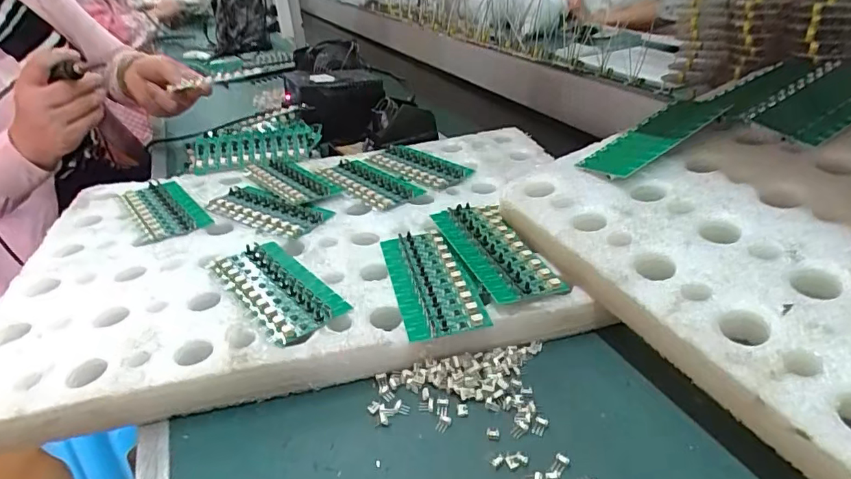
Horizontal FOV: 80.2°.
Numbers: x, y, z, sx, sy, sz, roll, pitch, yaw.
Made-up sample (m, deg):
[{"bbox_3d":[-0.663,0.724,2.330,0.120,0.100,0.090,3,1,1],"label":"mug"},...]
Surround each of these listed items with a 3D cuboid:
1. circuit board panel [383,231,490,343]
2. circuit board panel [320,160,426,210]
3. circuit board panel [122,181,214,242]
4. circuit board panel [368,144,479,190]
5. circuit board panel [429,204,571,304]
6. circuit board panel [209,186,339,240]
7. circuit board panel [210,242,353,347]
[{"bbox_3d":[0.002,0.031,0.418,0.058,0.010,0.134,-10,31,-11],"label":"circuit board panel"},{"bbox_3d":[-0.069,-0.067,0.585,0.142,0.009,0.060,23,39,37],"label":"circuit board panel"},{"bbox_3d":[-0.285,-0.035,0.552,0.061,0.014,0.140,-24,36,-31],"label":"circuit board panel"},{"bbox_3d":[-0.012,-0.088,0.613,0.138,0.011,0.057,25,40,38],"label":"circuit board panel"},{"bbox_3d":[0.059,0.007,0.441,0.062,0.015,0.143,-13,32,-16],"label":"circuit board panel"},{"bbox_3d":[-0.168,-0.031,0.536,0.136,0.007,0.061,15,35,28],"label":"circuit board panel"},{"bbox_3d":[-0.124,0.037,0.419,0.062,0.009,0.136,-25,37,-32],"label":"circuit board panel"}]

